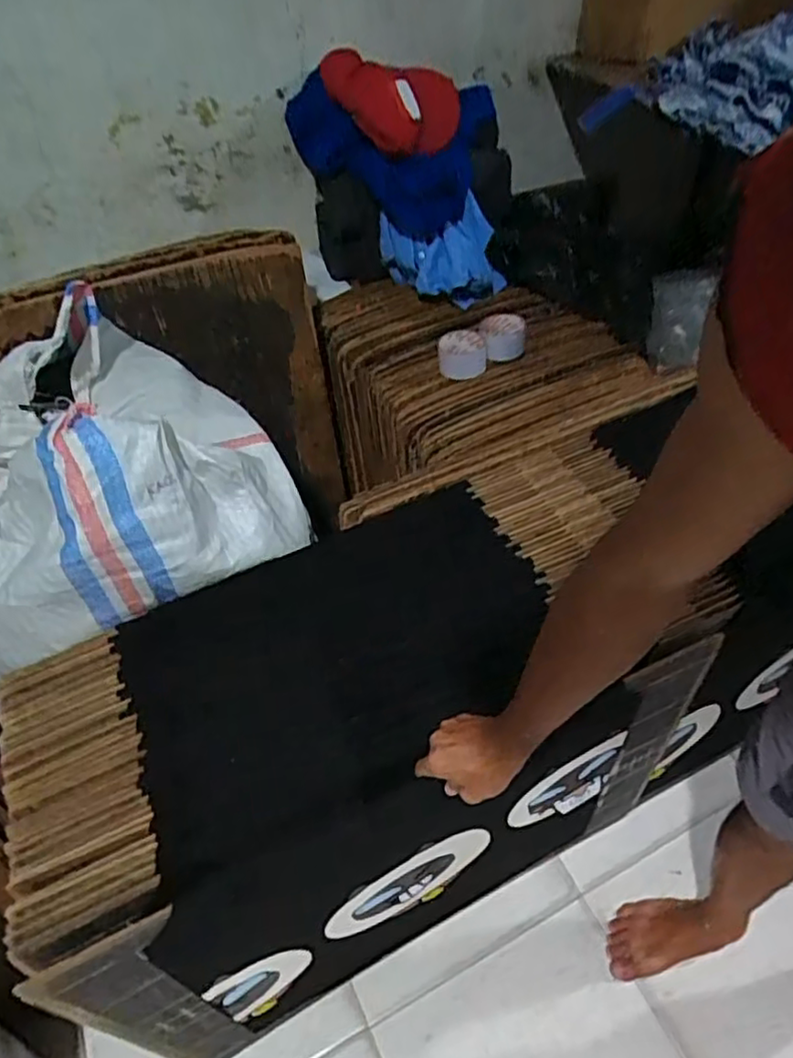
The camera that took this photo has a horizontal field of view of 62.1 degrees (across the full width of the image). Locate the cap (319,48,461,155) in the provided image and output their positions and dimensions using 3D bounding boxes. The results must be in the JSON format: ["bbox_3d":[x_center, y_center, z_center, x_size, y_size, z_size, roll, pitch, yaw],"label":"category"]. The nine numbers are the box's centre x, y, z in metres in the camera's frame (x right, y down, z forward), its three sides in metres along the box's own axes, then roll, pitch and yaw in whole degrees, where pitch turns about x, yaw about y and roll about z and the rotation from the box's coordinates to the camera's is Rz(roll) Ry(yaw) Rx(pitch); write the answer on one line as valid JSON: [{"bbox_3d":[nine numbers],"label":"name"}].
[{"bbox_3d":[-0.014,-0.692,1.084,0.253,0.120,0.144,-14,40,-39],"label":"cap"}]

